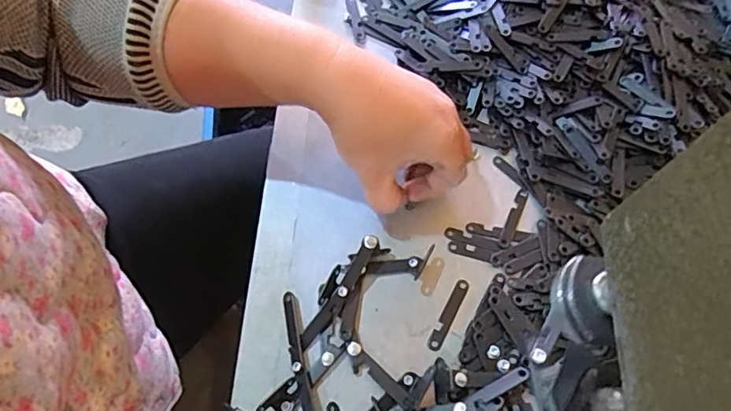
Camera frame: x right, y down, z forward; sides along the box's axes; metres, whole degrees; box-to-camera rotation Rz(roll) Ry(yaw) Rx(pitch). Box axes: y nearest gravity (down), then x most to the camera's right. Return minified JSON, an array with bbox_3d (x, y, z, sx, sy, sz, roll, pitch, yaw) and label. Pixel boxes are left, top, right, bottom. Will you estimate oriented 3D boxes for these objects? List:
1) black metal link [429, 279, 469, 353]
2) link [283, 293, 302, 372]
[{"bbox_3d":[0.055,0.072,0.363,0.009,0.004,0.051,28,64,7],"label":"black metal link"},{"bbox_3d":[-0.045,0.078,0.346,0.009,0.004,0.049,-6,65,-10],"label":"link"}]

